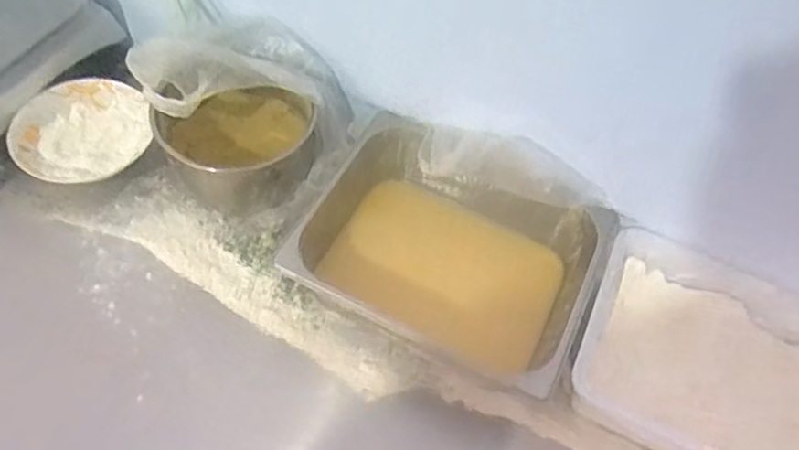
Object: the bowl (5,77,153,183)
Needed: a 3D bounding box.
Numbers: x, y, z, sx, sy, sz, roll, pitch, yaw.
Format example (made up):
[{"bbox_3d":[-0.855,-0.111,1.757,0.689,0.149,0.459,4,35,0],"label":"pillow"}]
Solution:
[{"bbox_3d":[-0.406,-0.112,0.840,0.148,0.065,0.174,33,60,17],"label":"bowl"}]

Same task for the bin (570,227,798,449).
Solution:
[{"bbox_3d":[0.364,0.156,0.718,0.321,0.095,0.241,21,58,10],"label":"bin"}]

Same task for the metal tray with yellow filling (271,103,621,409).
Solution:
[{"bbox_3d":[0.060,0.037,0.756,0.315,0.102,0.242,24,58,12],"label":"metal tray with yellow filling"}]

